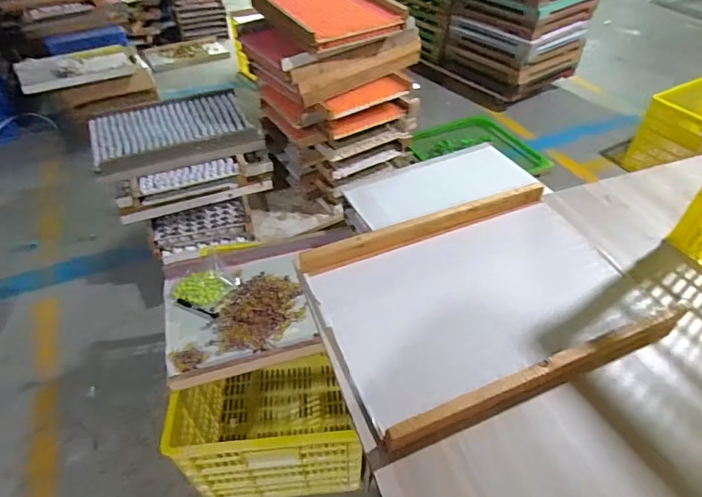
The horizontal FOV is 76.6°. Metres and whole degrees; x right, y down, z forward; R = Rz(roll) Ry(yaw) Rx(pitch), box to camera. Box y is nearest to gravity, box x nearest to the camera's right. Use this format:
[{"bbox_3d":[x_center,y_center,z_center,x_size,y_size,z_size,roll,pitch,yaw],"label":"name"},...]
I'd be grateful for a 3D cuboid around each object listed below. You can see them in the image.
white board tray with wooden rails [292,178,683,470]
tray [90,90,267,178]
[{"bbox_3d":[0.240,0.083,0.831,0.594,0.042,0.414,-16,47,-14],"label":"white board tray with wooden rails"},{"bbox_3d":[-0.655,-0.437,1.657,0.562,0.087,0.353,-22,49,-20],"label":"tray"}]

